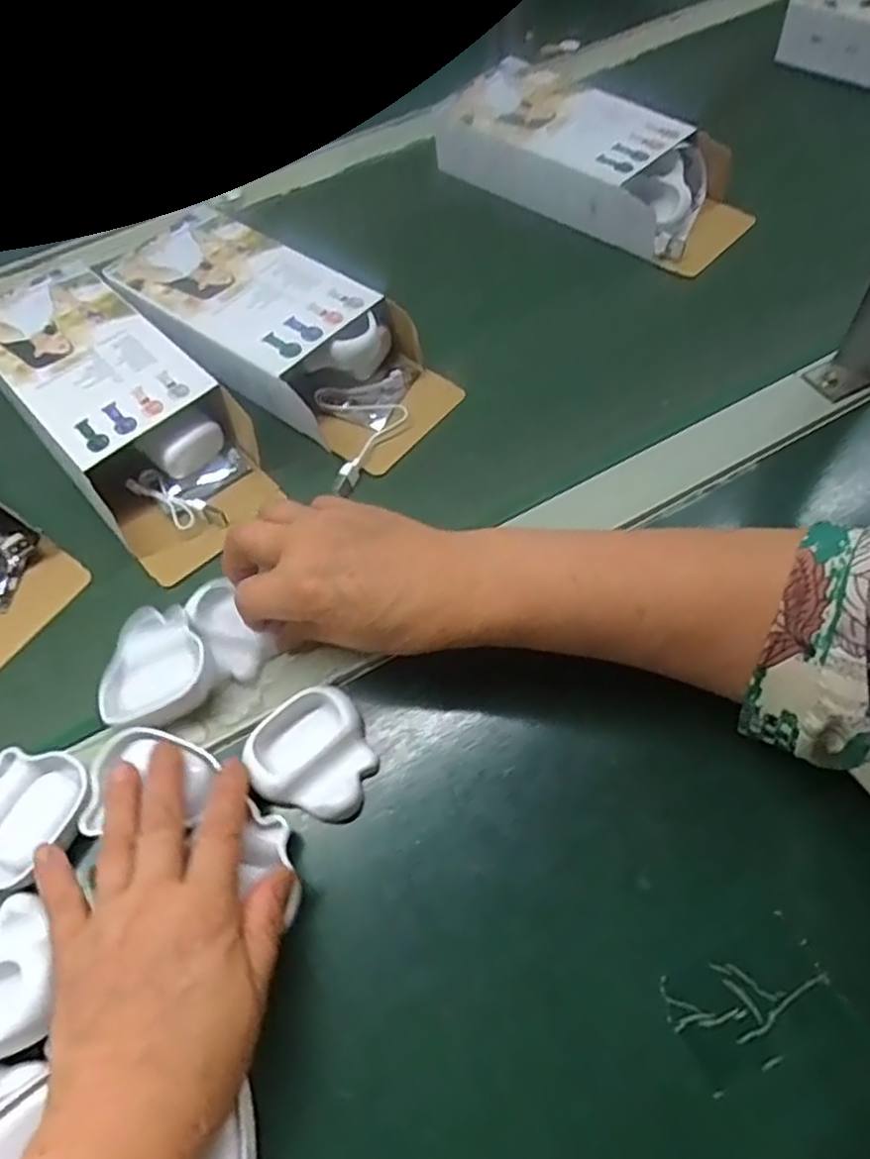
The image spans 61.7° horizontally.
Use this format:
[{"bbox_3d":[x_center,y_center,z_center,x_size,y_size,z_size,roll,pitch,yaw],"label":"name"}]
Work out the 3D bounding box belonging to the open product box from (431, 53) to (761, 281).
[{"bbox_3d":[0.117,-0.311,0.546,0.232,0.065,0.093,32,62,12],"label":"open product box"}]

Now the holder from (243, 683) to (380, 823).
[{"bbox_3d":[-0.059,0.087,0.359,0.058,0.021,0.057,-34,57,-18],"label":"holder"}]

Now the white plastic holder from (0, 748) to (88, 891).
[{"bbox_3d":[-0.201,0.114,0.359,0.060,0.016,0.061,-35,58,-19],"label":"white plastic holder"}]

